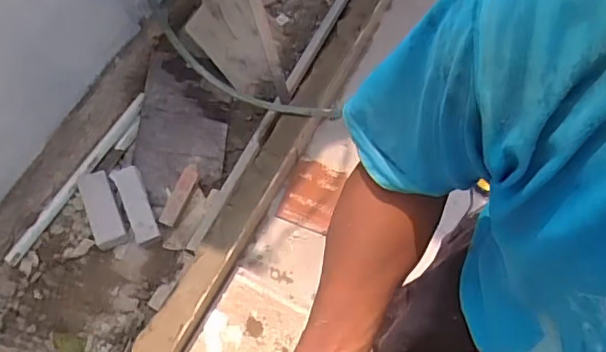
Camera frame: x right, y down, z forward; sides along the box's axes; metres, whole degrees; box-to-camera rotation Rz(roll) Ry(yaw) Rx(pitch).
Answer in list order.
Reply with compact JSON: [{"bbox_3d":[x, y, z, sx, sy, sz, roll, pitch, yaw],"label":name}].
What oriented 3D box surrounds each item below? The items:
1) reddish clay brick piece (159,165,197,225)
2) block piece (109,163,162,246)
[{"bbox_3d":[-0.316,0.048,1.462,0.037,0.028,0.164,24,84,10],"label":"reddish clay brick piece"},{"bbox_3d":[-0.426,0.074,1.466,0.068,0.054,0.202,-23,70,-9],"label":"block piece"}]

